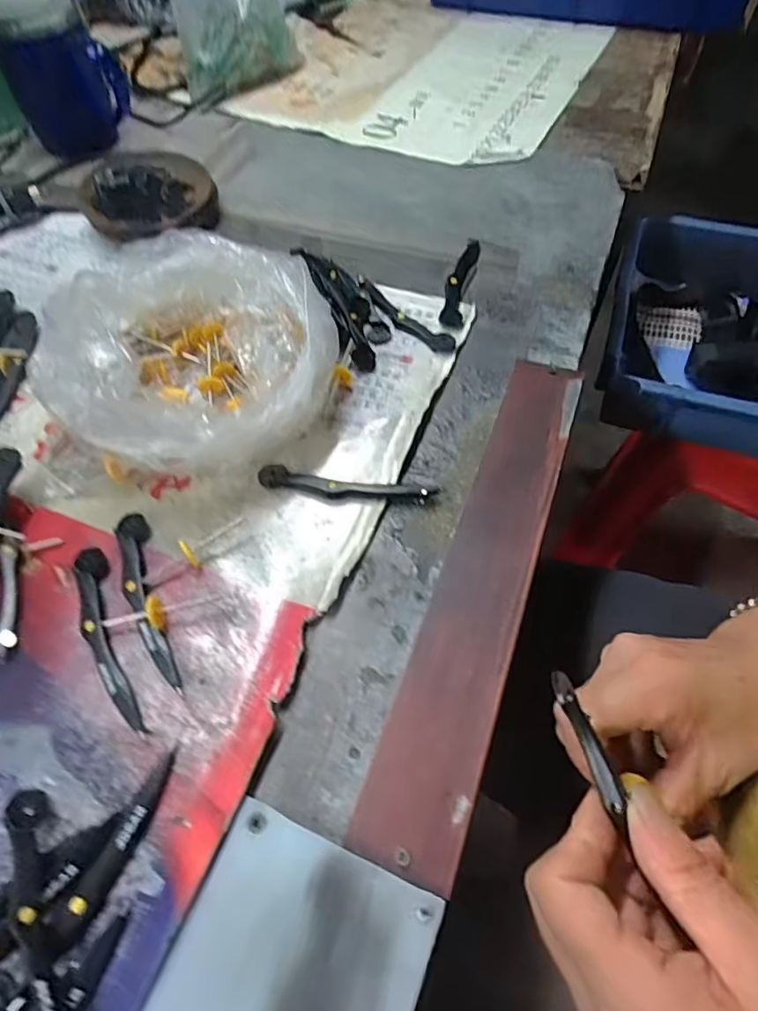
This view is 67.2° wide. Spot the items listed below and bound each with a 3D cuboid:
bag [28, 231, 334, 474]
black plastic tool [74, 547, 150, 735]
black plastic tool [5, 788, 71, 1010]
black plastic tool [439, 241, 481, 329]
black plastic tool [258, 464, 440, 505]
[{"bbox_3d":[-0.122,-0.093,0.368,0.162,0.075,0.162,9,57,8],"label":"bag"},{"bbox_3d":[-0.146,0.069,0.305,0.019,0.008,0.111,-21,58,-12],"label":"black plastic tool"},{"bbox_3d":[-0.137,0.174,0.230,0.016,0.013,0.115,-23,59,-13],"label":"black plastic tool"},{"bbox_3d":[0.066,-0.182,0.463,0.019,0.007,0.112,10,57,9],"label":"black plastic tool"},{"bbox_3d":[-0.022,-0.011,0.353,0.110,0.009,0.019,11,57,9],"label":"black plastic tool"}]

